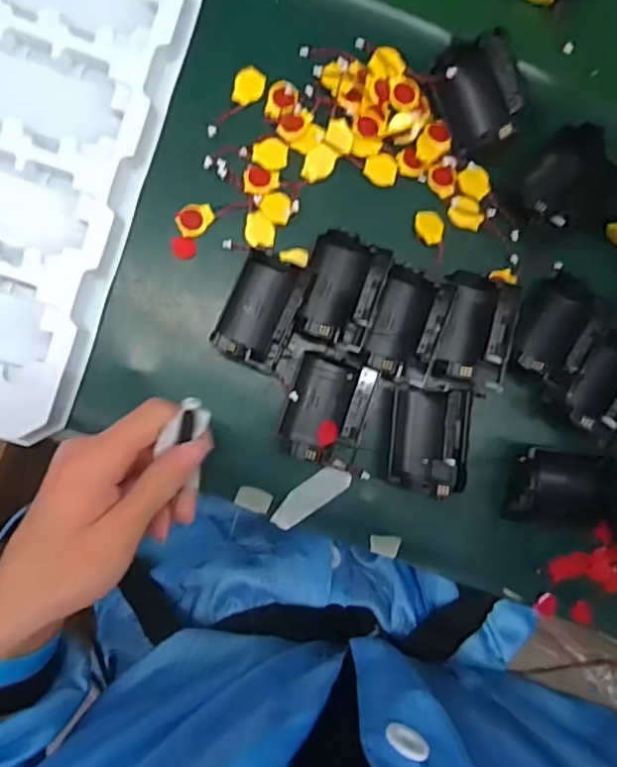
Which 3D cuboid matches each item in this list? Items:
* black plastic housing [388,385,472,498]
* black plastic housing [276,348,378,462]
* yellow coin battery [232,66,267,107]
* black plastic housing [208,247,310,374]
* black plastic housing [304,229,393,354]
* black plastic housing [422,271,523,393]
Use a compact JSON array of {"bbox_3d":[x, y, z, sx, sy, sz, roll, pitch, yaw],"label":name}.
[{"bbox_3d":[0.082,0.039,0.415,0.055,0.027,0.074,5,88,-4],"label":"black plastic housing"},{"bbox_3d":[0.012,0.018,0.413,0.050,0.026,0.069,18,87,-4],"label":"black plastic housing"},{"bbox_3d":[-0.042,-0.206,0.419,0.021,0.004,0.027,30,89,-3],"label":"yellow coin battery"},{"bbox_3d":[-0.031,-0.049,0.403,0.047,0.036,0.074,23,87,-3],"label":"black plastic housing"},{"bbox_3d":[0.023,-0.064,0.405,0.049,0.025,0.071,17,87,-4],"label":"black plastic housing"},{"bbox_3d":[0.111,-0.033,0.409,0.052,0.028,0.082,13,87,-4],"label":"black plastic housing"}]

